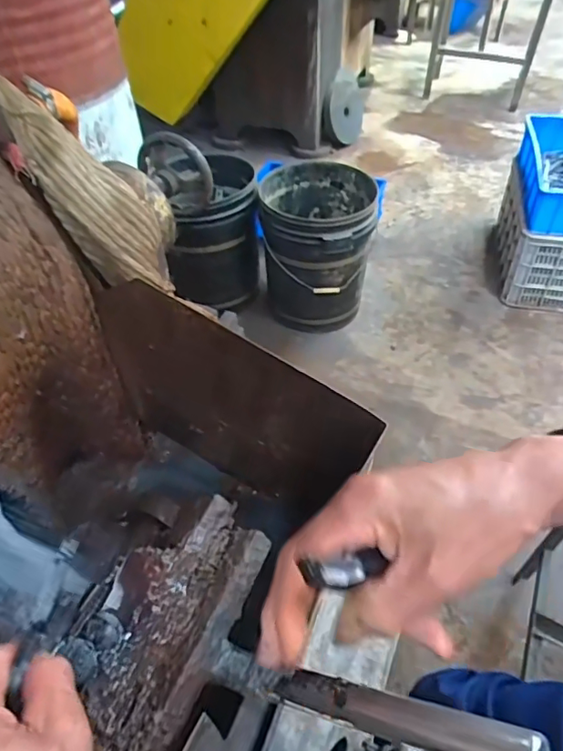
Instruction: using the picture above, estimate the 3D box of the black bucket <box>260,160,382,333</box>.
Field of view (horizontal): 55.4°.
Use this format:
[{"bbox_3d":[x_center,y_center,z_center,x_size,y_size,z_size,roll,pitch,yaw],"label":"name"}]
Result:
[{"bbox_3d":[0.109,-0.391,1.729,0.342,0.424,0.373,-1,47,1],"label":"black bucket"}]

